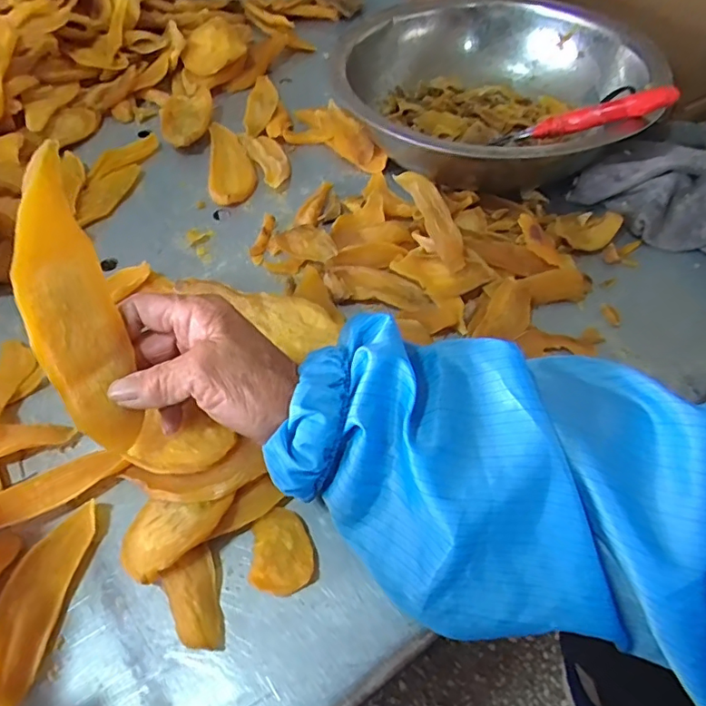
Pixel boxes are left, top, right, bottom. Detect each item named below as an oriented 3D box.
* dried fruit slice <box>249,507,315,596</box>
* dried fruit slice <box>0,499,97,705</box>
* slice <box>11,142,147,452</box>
[{"bbox_3d":[-0.039,0.111,0.298,0.033,0.012,0.045,-3,54,-1],"label":"dried fruit slice"},{"bbox_3d":[-0.169,0.131,0.282,0.029,0.014,0.100,9,55,7],"label":"dried fruit slice"},{"bbox_3d":[-0.143,-0.022,0.268,0.040,0.149,0.012,-22,16,-28],"label":"slice"}]

